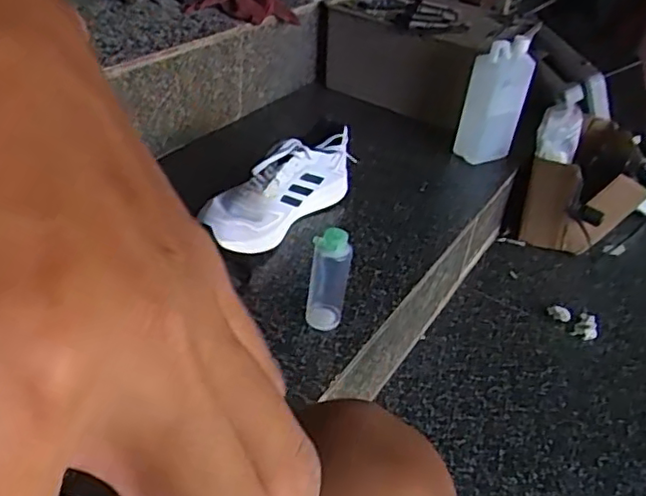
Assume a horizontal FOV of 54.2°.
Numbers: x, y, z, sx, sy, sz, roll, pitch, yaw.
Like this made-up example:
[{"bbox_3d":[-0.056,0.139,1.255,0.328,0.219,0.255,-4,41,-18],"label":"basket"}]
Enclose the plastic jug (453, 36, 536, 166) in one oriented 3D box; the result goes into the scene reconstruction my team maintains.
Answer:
[{"bbox_3d":[0.317,-0.272,1.168,0.106,0.214,0.074,13,36,9],"label":"plastic jug"}]

